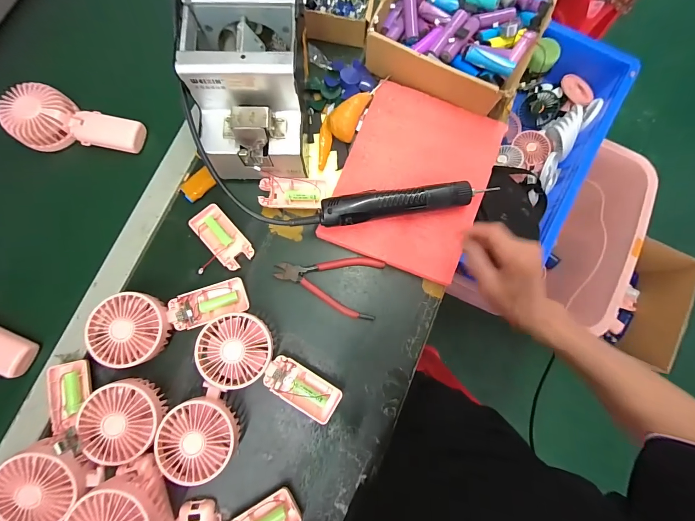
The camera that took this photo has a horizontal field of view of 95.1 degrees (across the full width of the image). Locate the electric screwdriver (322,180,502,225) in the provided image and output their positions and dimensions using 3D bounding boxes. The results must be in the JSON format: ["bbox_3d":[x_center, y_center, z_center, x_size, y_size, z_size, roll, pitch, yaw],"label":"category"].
[{"bbox_3d":[0.082,-0.078,0.427,0.240,0.041,0.037,-10,80,-2],"label":"electric screwdriver"}]

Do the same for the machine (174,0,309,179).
[{"bbox_3d":[-0.119,-0.208,0.400,0.126,0.141,0.189,2,80,0],"label":"machine"}]

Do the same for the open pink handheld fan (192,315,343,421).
[{"bbox_3d":[-0.097,0.138,0.402,0.188,0.034,0.089,33,81,-7],"label":"open pink handheld fan"}]

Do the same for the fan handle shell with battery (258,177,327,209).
[{"bbox_3d":[-0.077,-0.096,0.454,0.091,0.019,0.044,1,80,0],"label":"fan handle shell with battery"}]

